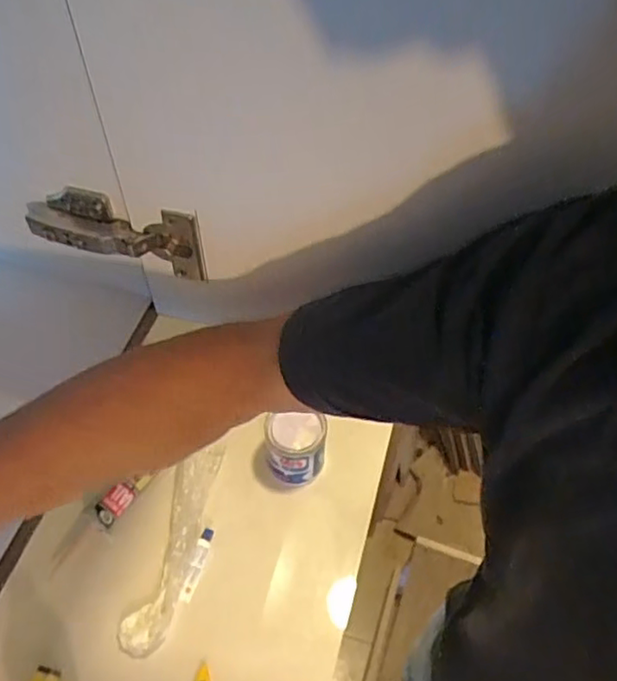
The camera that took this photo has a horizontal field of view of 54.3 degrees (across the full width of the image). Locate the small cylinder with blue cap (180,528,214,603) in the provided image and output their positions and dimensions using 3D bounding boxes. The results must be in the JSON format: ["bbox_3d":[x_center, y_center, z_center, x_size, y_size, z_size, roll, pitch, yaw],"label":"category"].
[{"bbox_3d":[-0.177,0.353,0.952,0.023,0.019,0.111,15,71,10],"label":"small cylinder with blue cap"}]

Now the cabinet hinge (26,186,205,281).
[{"bbox_3d":[-0.135,-0.072,0.414,0.123,0.058,0.026,14,54,9],"label":"cabinet hinge"}]

